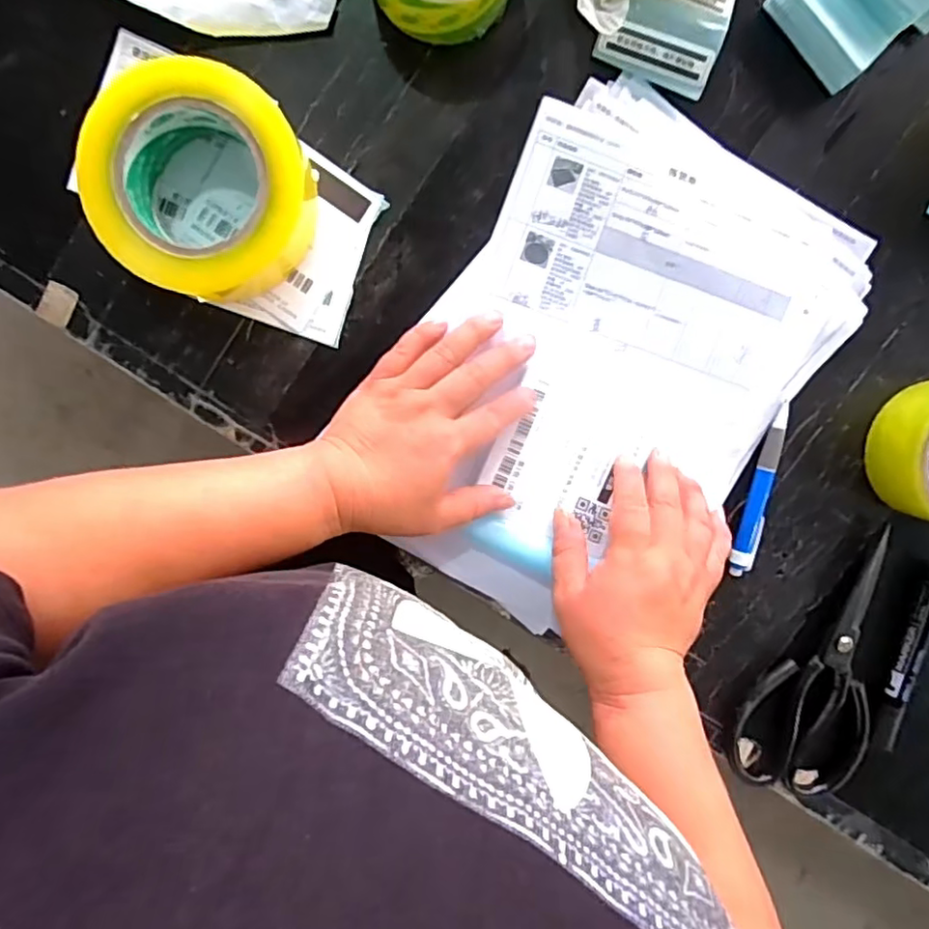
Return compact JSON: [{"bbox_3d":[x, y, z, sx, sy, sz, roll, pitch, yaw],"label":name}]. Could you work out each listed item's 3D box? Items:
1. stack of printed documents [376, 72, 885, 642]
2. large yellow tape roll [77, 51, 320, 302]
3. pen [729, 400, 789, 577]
[{"bbox_3d":[0.096,-0.055,0.418,0.237,0.015,0.336,29,97,-6],"label":"stack of printed documents"},{"bbox_3d":[-0.154,-0.167,0.374,0.118,0.051,0.121,0,99,-2],"label":"large yellow tape roll"},{"bbox_3d":[0.208,0.019,0.439,0.018,0.010,0.122,8,98,-4],"label":"pen"}]

